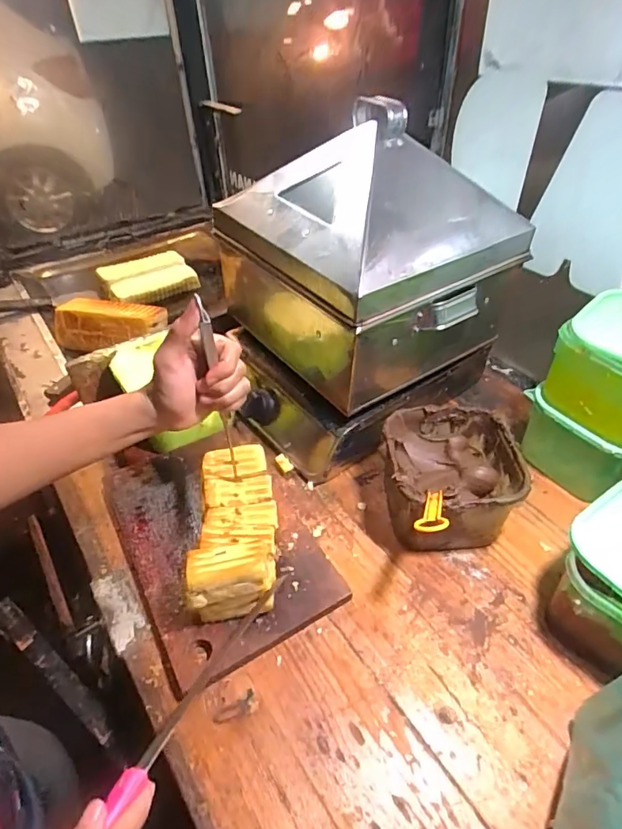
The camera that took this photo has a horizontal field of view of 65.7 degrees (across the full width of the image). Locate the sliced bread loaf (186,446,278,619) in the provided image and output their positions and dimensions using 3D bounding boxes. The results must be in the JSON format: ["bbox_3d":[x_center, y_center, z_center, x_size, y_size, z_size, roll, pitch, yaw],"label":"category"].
[{"bbox_3d":[-0.079,0.121,0.520,0.086,0.066,0.178,-2,45,-1],"label":"sliced bread loaf"}]

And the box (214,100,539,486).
[{"bbox_3d":[0.053,-0.179,0.670,0.349,0.371,0.336,-24,48,-25],"label":"box"}]

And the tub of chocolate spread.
[{"bbox_3d":[0.161,0.080,0.577,0.146,0.109,0.152,1,42,1],"label":"tub of chocolate spread"}]

